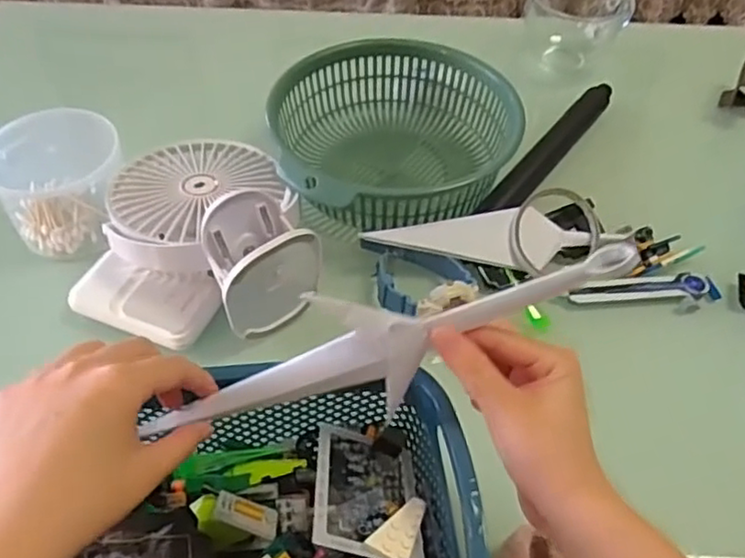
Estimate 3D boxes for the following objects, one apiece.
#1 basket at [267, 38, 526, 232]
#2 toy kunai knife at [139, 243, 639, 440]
[{"bbox_3d":[0.019,-0.135,0.618,0.222,0.094,0.210,-8,51,-9],"label":"basket"},{"bbox_3d":[0.003,0.035,0.331,0.259,0.075,0.024,-21,50,10],"label":"toy kunai knife"}]

